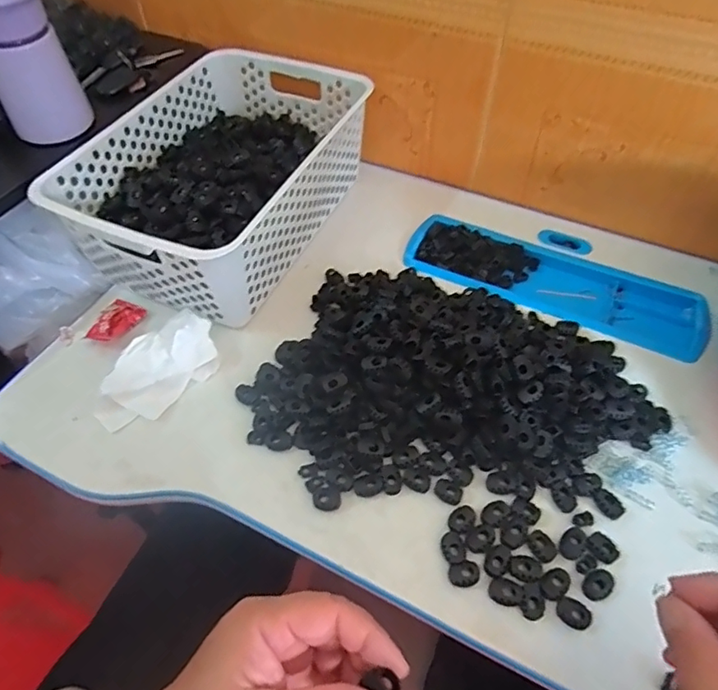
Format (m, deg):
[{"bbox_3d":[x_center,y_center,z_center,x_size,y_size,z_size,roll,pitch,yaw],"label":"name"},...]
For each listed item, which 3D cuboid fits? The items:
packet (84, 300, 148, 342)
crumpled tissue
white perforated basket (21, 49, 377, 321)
[{"bbox_3d":[-0.226,-0.023,0.481,0.033,0.016,0.048,22,58,16],"label":"packet"},{"bbox_3d":[-0.176,0.019,0.444,0.065,0.034,0.112,38,63,25],"label":"crumpled tissue"},{"bbox_3d":[-0.132,-0.174,0.526,0.205,0.098,0.310,21,57,15],"label":"white perforated basket"}]

